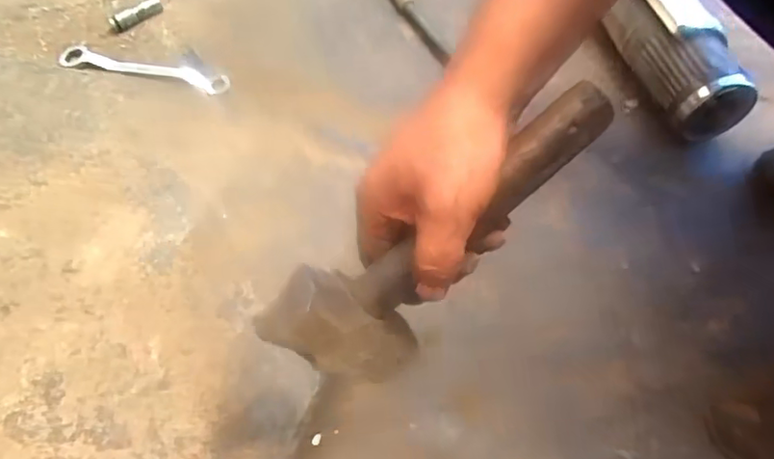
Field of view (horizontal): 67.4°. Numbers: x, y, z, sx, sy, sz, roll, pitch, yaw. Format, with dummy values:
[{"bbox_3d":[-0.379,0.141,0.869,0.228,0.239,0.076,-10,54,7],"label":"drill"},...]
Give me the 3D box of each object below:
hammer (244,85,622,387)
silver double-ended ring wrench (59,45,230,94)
[{"bbox_3d":[0.042,0.008,0.354,0.229,0.105,0.046,-39,62,-2],"label":"hammer"},{"bbox_3d":[-0.327,-0.217,0.778,0.249,0.010,0.037,14,62,10],"label":"silver double-ended ring wrench"}]

